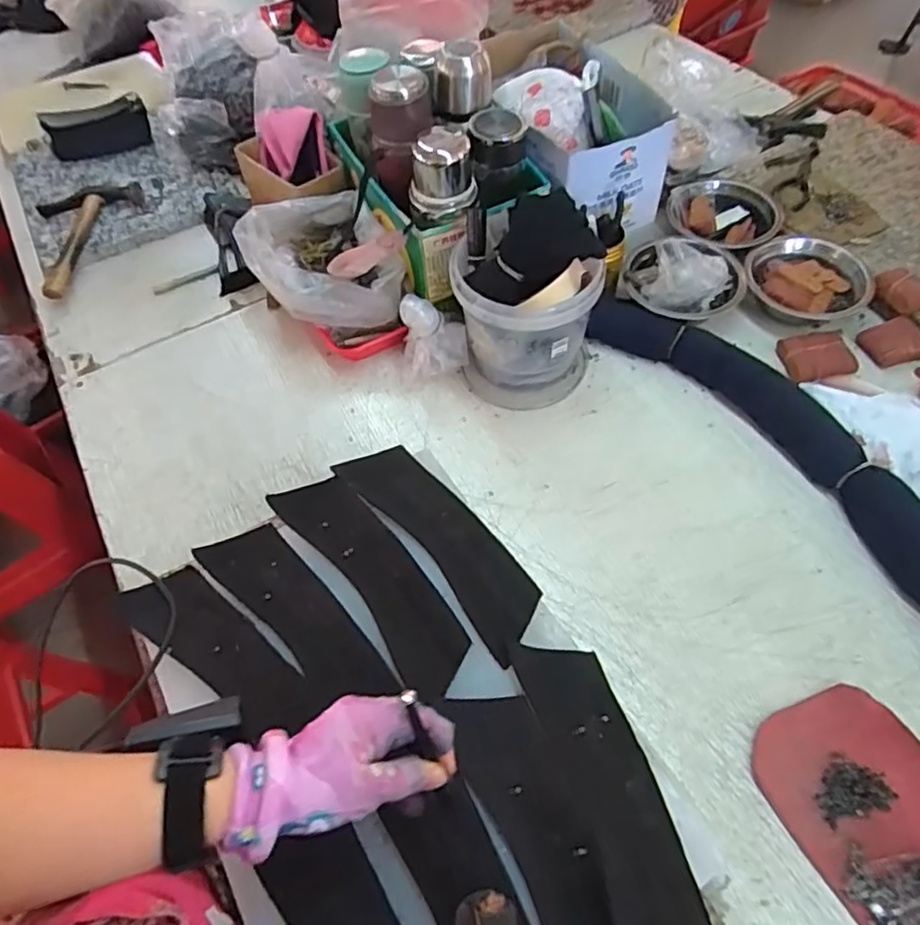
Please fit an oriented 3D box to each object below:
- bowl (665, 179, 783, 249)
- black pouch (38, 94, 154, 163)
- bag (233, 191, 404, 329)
[{"bbox_3d":[0.351,-0.330,0.840,0.140,0.040,0.140,-2,57,3],"label":"bowl"},{"bbox_3d":[-0.612,-0.562,1.053,0.174,0.078,0.023,-11,28,2],"label":"black pouch"},{"bbox_3d":[-0.166,-0.235,0.750,0.154,0.085,0.179,-26,59,-12],"label":"bag"}]

